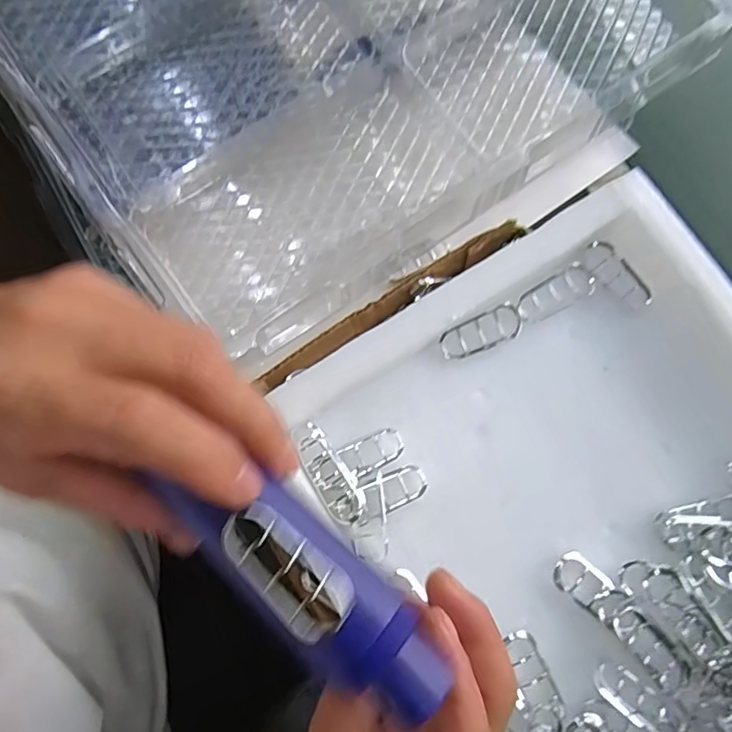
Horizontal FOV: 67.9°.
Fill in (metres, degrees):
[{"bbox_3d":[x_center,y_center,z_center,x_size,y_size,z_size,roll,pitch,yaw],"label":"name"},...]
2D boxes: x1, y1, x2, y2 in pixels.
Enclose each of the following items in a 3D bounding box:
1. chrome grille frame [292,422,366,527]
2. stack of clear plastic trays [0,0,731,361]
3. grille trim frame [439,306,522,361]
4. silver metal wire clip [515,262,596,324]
[{"bbox_3d":[-0.021,0.059,0.301,0.023,0.006,0.060,-29,78,-24],"label":"chrome grille frame"},{"bbox_3d":[-0.103,-0.357,0.383,0.426,0.039,0.608,-36,82,-7],"label":"stack of clear plastic trays"},{"bbox_3d":[0.069,-0.020,0.326,0.052,0.009,0.020,-21,80,-4],"label":"grille trim frame"},{"bbox_3d":[0.116,-0.044,0.332,0.054,0.004,0.022,-30,81,-6],"label":"silver metal wire clip"}]

